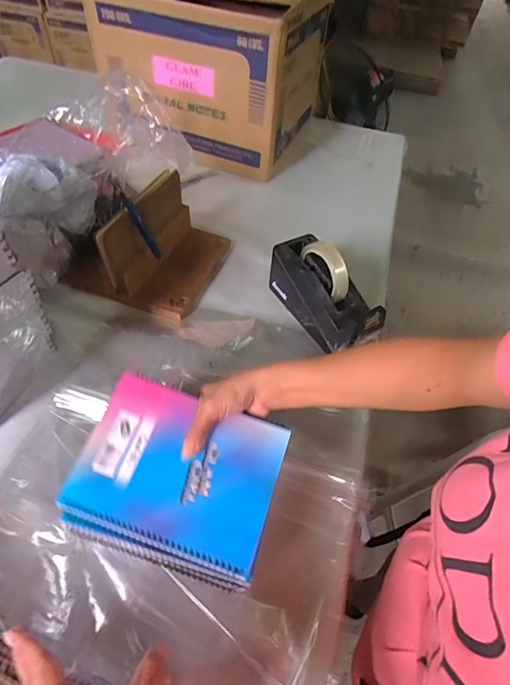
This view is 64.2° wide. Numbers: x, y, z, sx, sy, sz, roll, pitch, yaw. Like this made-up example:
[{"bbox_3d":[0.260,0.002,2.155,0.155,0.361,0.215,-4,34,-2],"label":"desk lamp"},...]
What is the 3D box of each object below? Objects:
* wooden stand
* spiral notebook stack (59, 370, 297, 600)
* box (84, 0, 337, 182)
[{"bbox_3d":[-0.176,-0.177,0.675,0.219,0.130,0.210,18,52,10],"label":"wooden stand"},{"bbox_3d":[-0.080,0.142,0.432,0.197,0.047,0.166,19,64,4],"label":"spiral notebook stack"},{"bbox_3d":[-0.072,-0.649,0.951,0.430,0.343,0.396,19,52,11],"label":"box"}]

